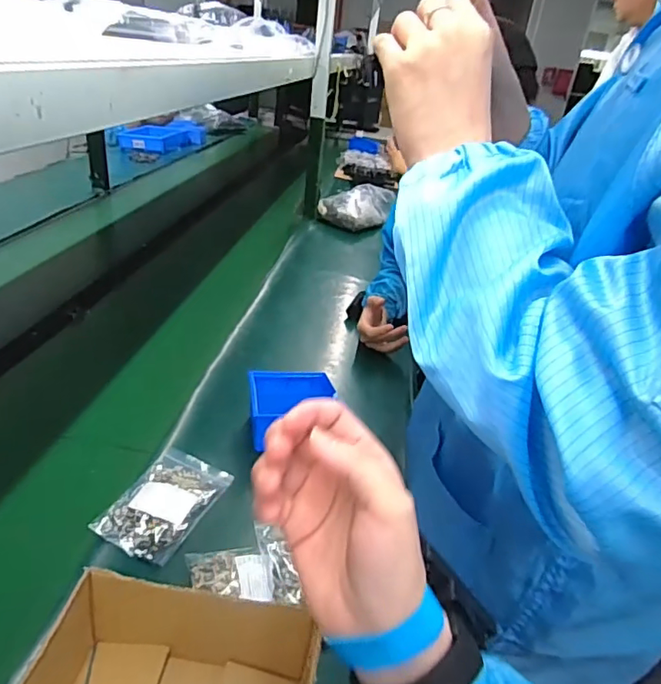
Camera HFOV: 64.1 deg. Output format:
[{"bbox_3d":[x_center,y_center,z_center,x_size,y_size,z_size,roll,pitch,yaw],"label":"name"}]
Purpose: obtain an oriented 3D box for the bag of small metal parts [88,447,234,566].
[{"bbox_3d":[-0.192,0.188,0.628,0.097,0.014,0.157,16,30,15],"label":"bag of small metal parts"}]

